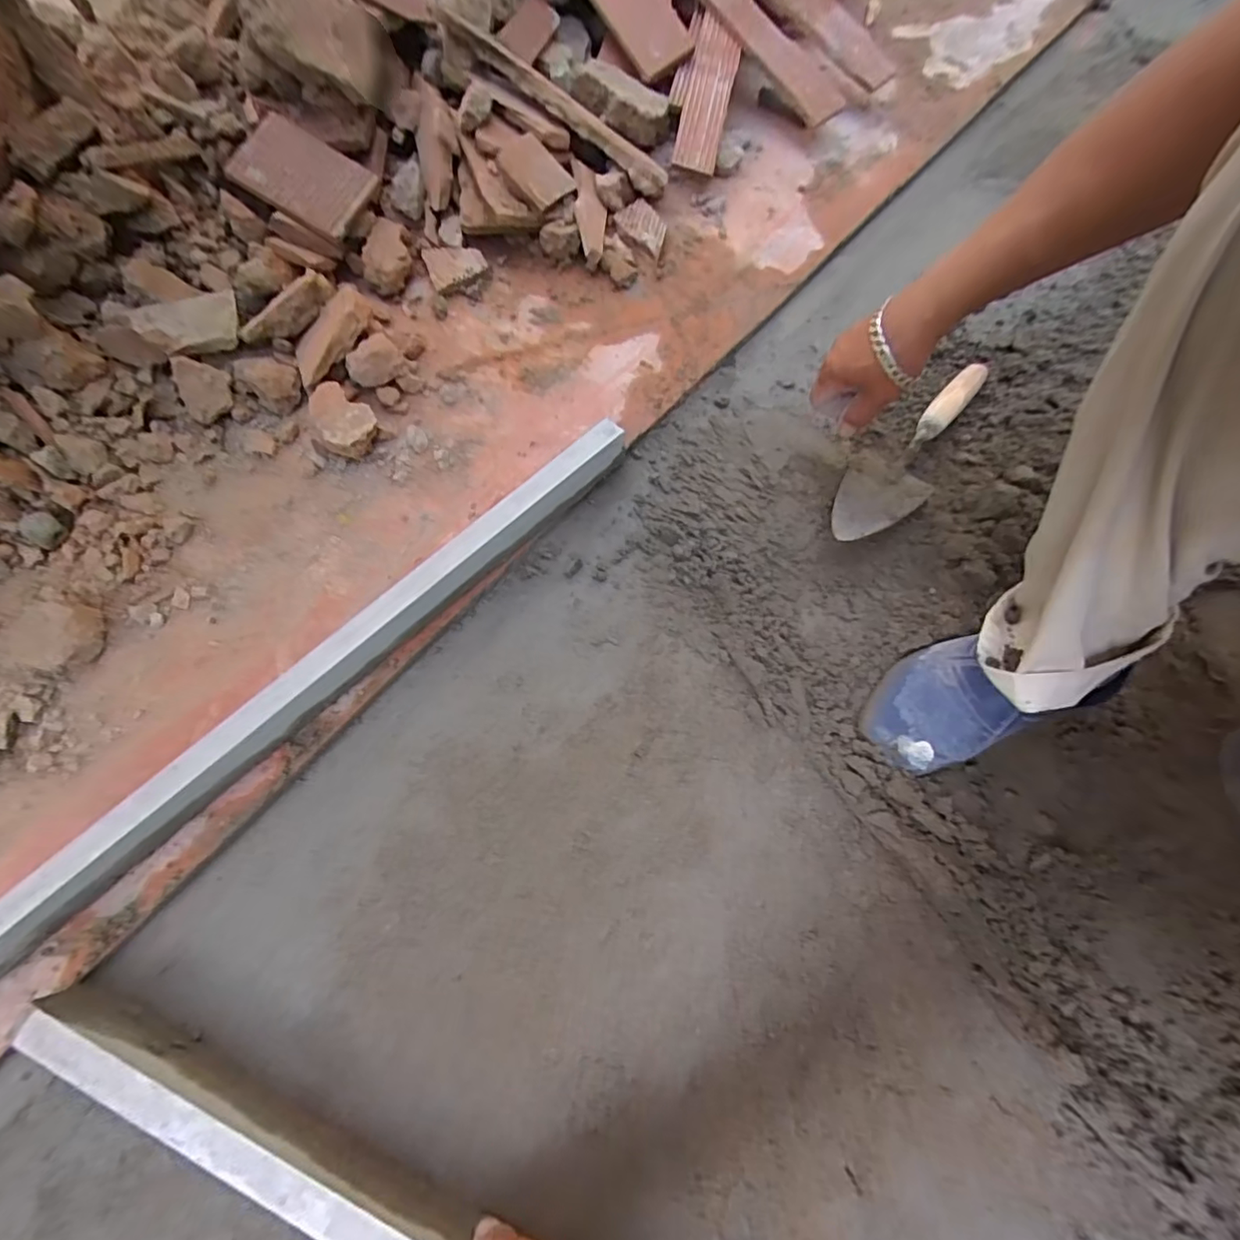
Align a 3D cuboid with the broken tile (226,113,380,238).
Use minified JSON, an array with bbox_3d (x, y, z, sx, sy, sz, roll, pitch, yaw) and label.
[{"bbox_3d":[-0.377,-0.526,0.634,0.142,0.016,0.101,25,77,-10],"label":"broken tile"}]

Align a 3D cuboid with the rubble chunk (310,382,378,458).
[{"bbox_3d":[-0.306,-0.221,0.588,0.057,0.030,0.095,-39,75,-11],"label":"rubble chunk"}]

